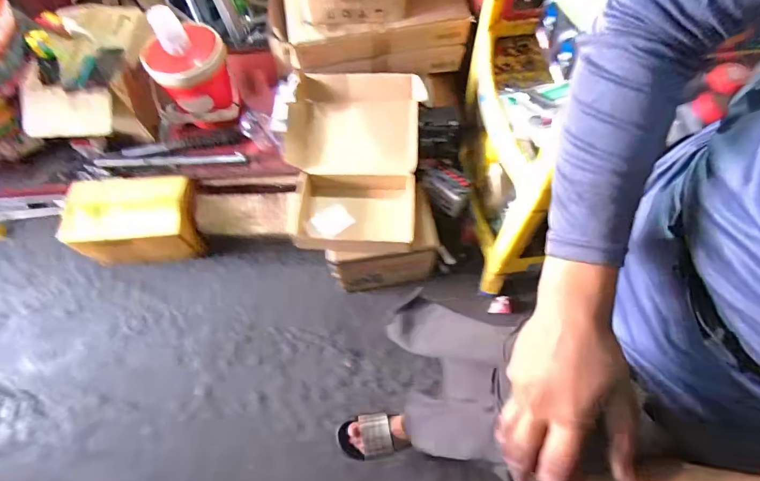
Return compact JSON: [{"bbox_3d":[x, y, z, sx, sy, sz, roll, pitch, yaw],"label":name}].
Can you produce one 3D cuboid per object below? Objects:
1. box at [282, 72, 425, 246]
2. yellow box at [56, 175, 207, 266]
[{"bbox_3d":[-0.078,-0.208,1.076,0.354,0.214,0.443,6,64,5],"label":"box"},{"bbox_3d":[-0.782,-0.073,1.280,0.401,0.155,0.229,-4,64,1],"label":"yellow box"}]

